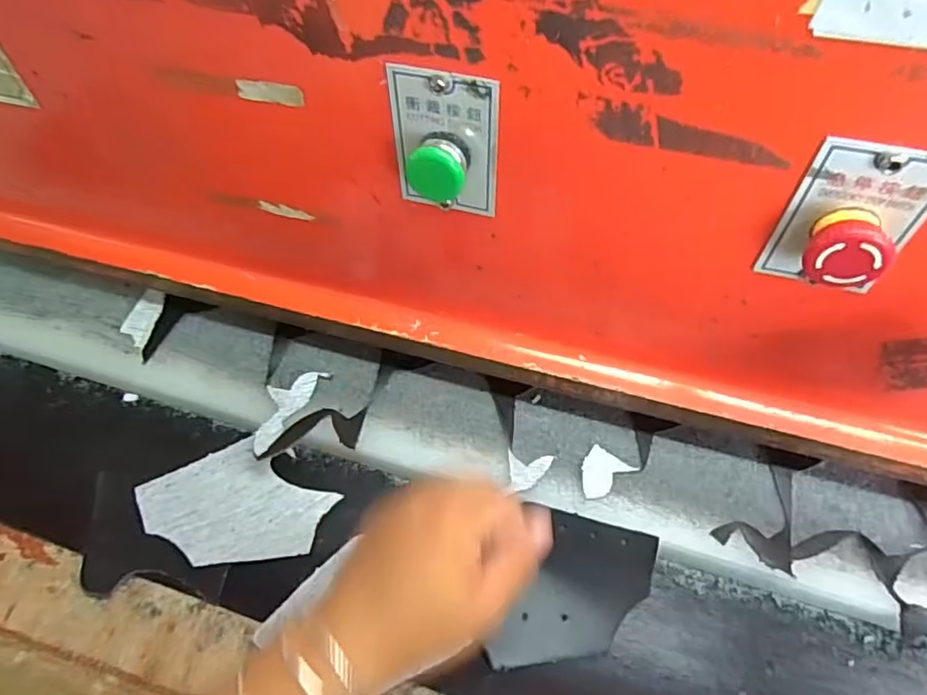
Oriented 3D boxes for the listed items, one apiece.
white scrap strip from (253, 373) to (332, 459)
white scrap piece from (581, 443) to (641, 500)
[{"bbox_3d":[-0.152,0.048,0.502,0.036,0.011,0.088,27,61,18],"label":"white scrap strip"},{"bbox_3d":[0.109,0.101,0.468,0.036,0.004,0.042,31,62,20],"label":"white scrap piece"}]

